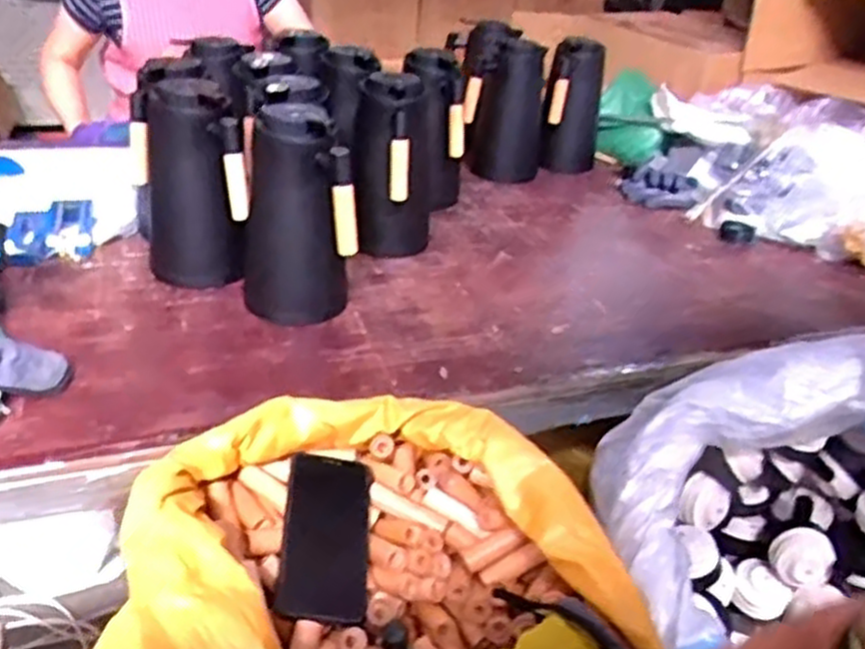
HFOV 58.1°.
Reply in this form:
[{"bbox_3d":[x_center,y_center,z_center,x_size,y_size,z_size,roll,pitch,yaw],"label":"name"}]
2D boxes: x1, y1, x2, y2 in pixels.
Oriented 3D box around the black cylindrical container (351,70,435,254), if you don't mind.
[{"bbox_3d":[-0.061,-0.236,1.170,0.125,0.257,0.137,7,31,0],"label":"black cylindrical container"}]

